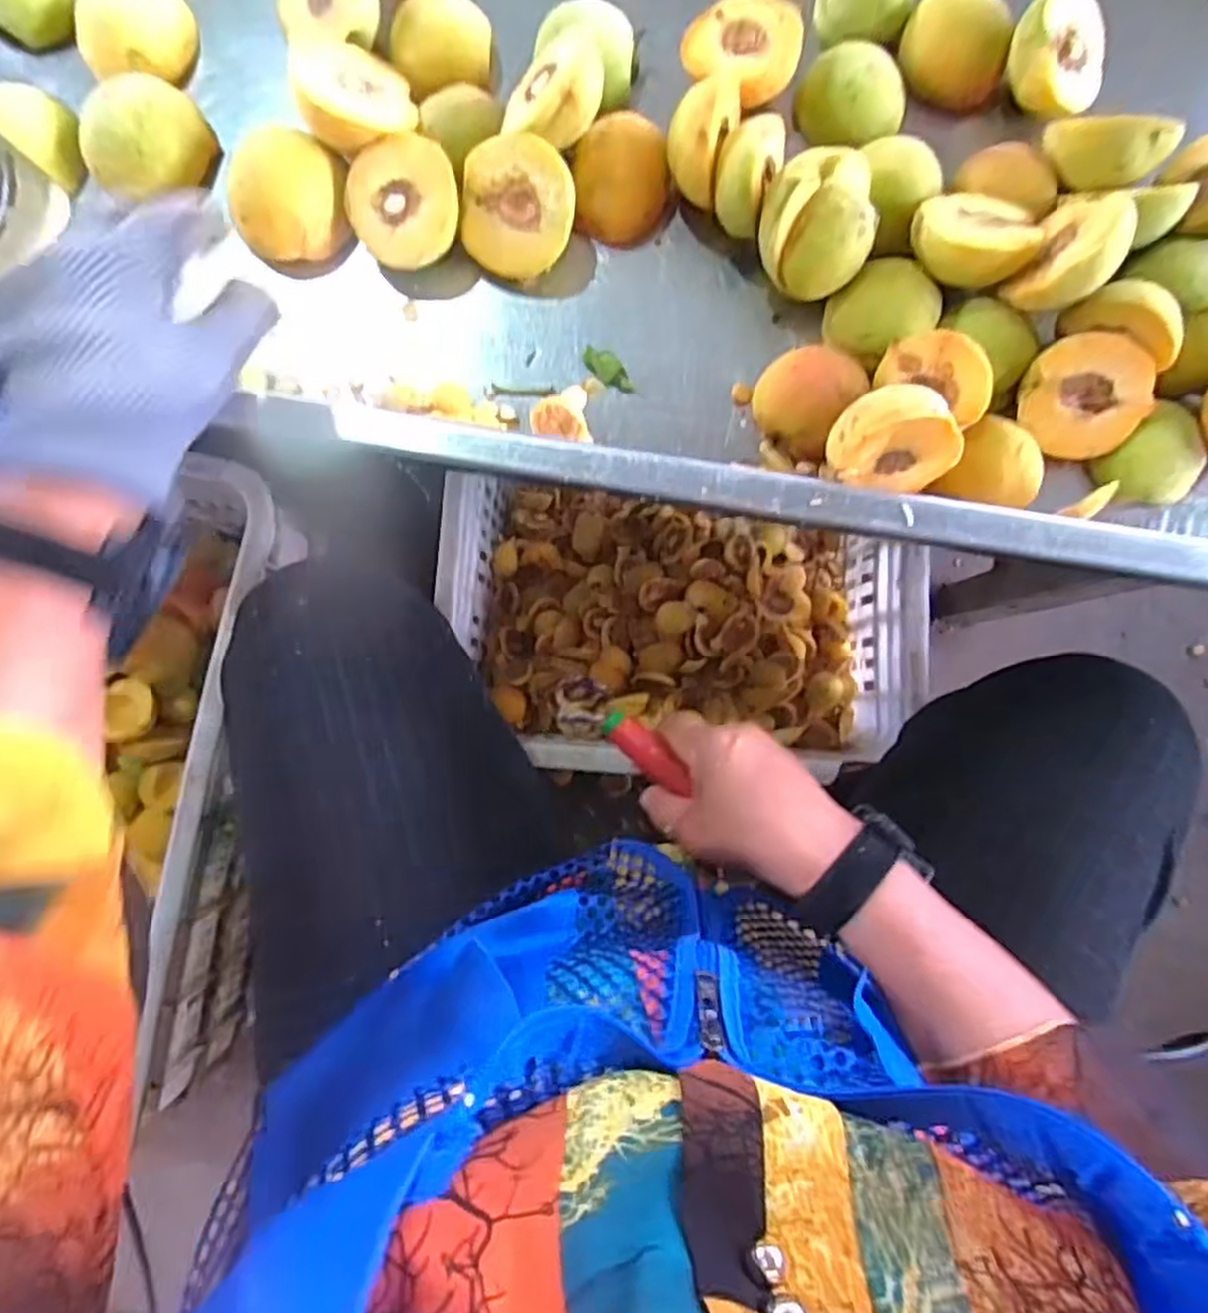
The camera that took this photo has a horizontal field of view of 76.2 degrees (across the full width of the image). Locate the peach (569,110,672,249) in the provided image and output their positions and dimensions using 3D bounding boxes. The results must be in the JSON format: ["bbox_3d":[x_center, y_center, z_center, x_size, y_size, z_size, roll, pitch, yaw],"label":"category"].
[{"bbox_3d":[0.009,-0.262,0.425,0.053,0.037,0.051,0,85,-1],"label":"peach"}]

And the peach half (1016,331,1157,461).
[{"bbox_3d":[0.256,-0.142,0.414,0.061,0.031,0.060,15,122,5],"label":"peach half"}]

